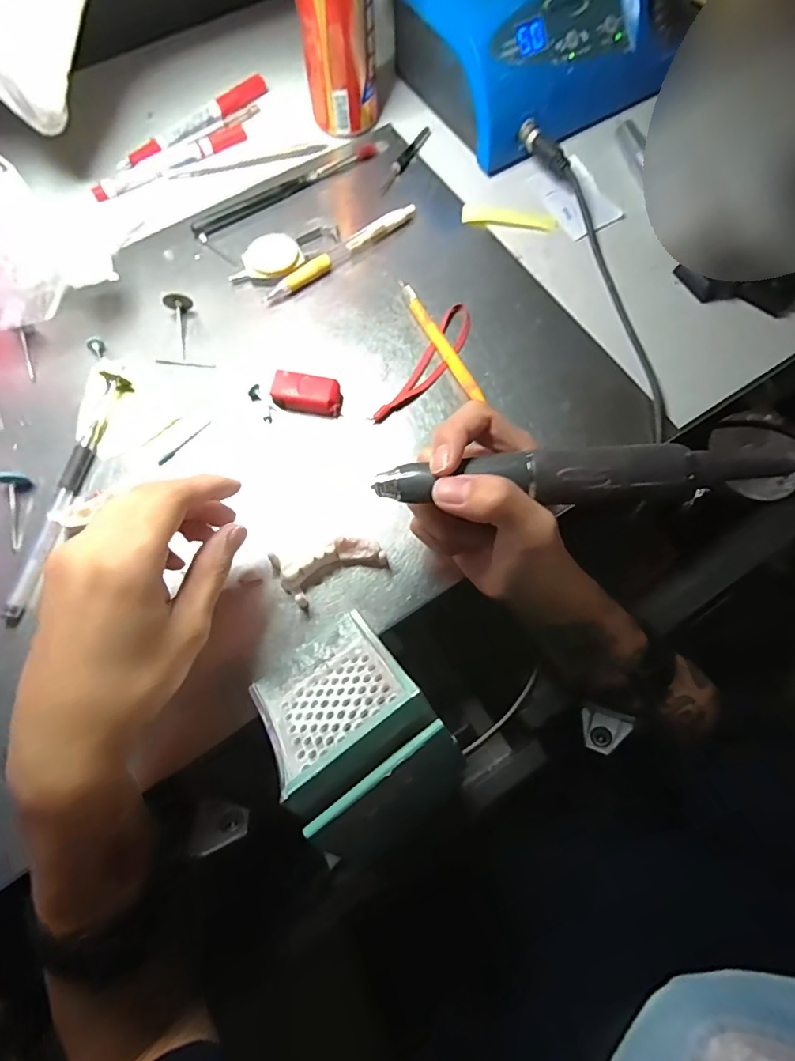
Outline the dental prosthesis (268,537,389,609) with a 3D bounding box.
[{"bbox_3d":[-0.040,0.023,0.295,0.068,0.017,0.032,-13,72,-7],"label":"dental prosthesis"}]

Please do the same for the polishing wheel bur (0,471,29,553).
[{"bbox_3d":[-0.236,-0.012,0.305,0.012,0.014,0.049,-8,87,-5],"label":"polishing wheel bur"}]

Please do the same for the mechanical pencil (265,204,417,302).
[{"bbox_3d":[-0.042,-0.214,0.378,0.137,0.010,0.015,-40,77,-14],"label":"mechanical pencil"}]

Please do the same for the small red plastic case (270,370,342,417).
[{"bbox_3d":[-0.059,-0.090,0.329,0.044,0.017,0.023,9,71,1],"label":"small red plastic case"}]

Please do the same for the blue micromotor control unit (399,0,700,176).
[{"bbox_3d":[0.117,-0.424,0.418,0.195,0.089,0.228,44,75,12],"label":"blue micromotor control unit"}]

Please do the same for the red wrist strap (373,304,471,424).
[{"bbox_3d":[0.023,-0.116,0.346,0.023,0.004,0.114,30,72,8],"label":"red wrist strap"}]

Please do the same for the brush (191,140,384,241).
[{"bbox_3d":[-0.084,-0.285,0.407,0.182,0.007,0.016,-37,76,-14],"label":"brush"}]

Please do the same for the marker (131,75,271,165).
[{"bbox_3d":[-0.171,-0.360,0.429,0.142,0.011,0.017,-42,77,-15],"label":"marker"}]

